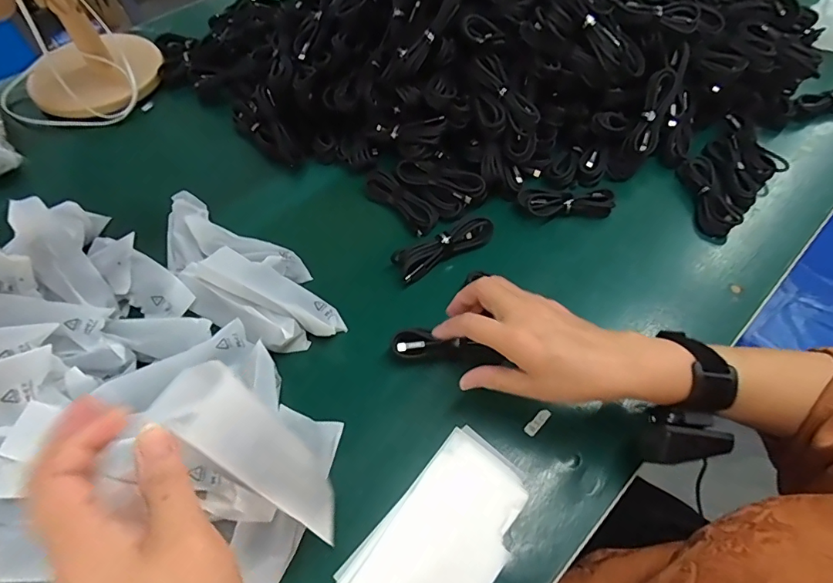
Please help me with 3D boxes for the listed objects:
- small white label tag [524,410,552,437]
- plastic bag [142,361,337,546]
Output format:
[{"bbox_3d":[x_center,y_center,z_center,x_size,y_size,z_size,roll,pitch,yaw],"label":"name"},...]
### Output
[{"bbox_3d":[0.110,0.118,0.416,0.026,0.009,0.010,-39,64,-19],"label":"small white label tag"},{"bbox_3d":[-0.090,0.103,0.286,0.041,0.151,0.035,-47,33,-22],"label":"plastic bag"}]

